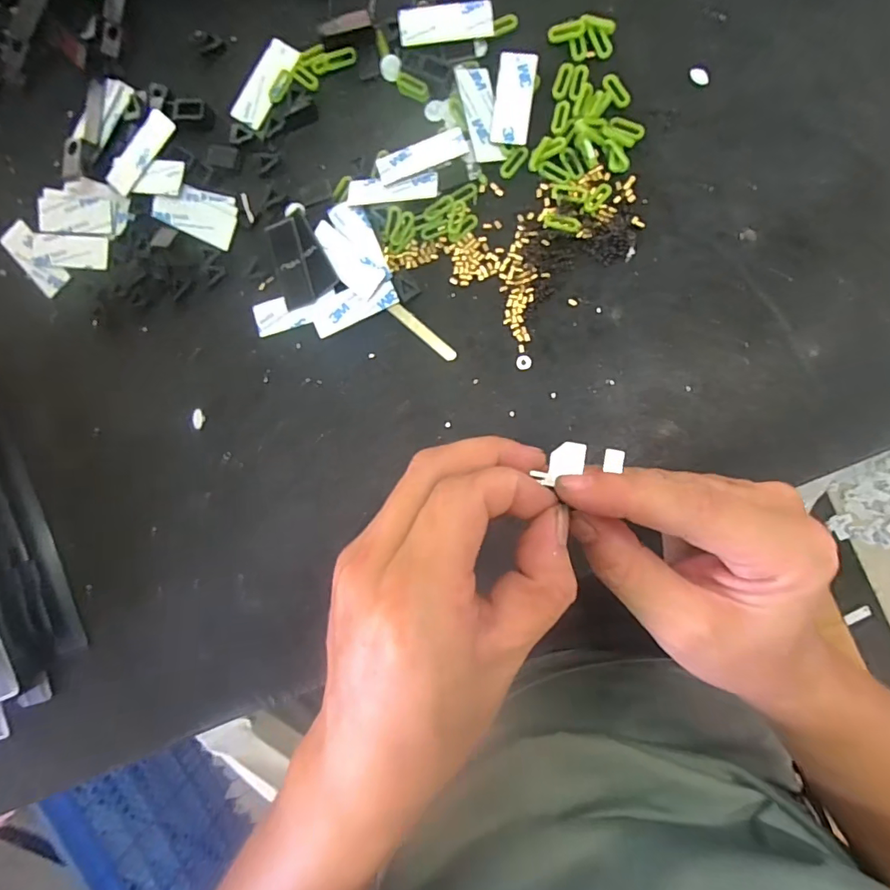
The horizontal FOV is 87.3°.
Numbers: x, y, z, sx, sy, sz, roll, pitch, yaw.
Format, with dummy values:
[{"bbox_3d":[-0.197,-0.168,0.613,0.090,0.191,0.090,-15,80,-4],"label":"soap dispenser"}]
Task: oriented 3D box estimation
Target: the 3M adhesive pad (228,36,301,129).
[{"bbox_3d":[-0.107,-0.214,0.277,0.021,0.004,0.051,33,94,4],"label":"3M adhesive pad"}]

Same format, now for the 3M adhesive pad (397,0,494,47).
[{"bbox_3d":[0.001,-0.234,0.259,0.052,0.004,0.019,-8,98,0],"label":"3M adhesive pad"}]

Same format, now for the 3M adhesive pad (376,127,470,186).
[{"bbox_3d":[-0.013,-0.164,0.264,0.051,0.004,0.018,-20,90,6],"label":"3M adhesive pad"}]

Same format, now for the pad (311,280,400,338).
[{"bbox_3d":[-0.054,-0.083,0.273,0.051,0.004,0.022,-24,89,6],"label":"pad"}]

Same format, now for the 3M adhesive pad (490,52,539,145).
[{"bbox_3d":[0.039,-0.193,0.259,0.021,0.004,0.050,7,92,5],"label":"3M adhesive pad"}]

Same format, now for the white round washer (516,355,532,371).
[{"bbox_3d":[0.045,-0.047,0.264,0.009,0.004,0.008,-7,91,6],"label":"white round washer"}]

